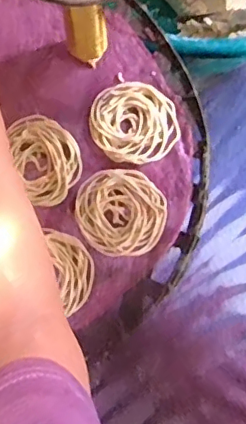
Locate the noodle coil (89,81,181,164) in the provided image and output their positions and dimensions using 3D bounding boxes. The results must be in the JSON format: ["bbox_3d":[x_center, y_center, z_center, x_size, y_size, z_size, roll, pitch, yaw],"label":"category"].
[{"bbox_3d":[0.010,-0.076,0.475,0.074,0.006,0.067,31,78,6],"label":"noodle coil"}]

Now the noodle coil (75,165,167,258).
[{"bbox_3d":[-0.001,-0.001,0.463,0.074,0.005,0.069,0,77,-1],"label":"noodle coil"}]

